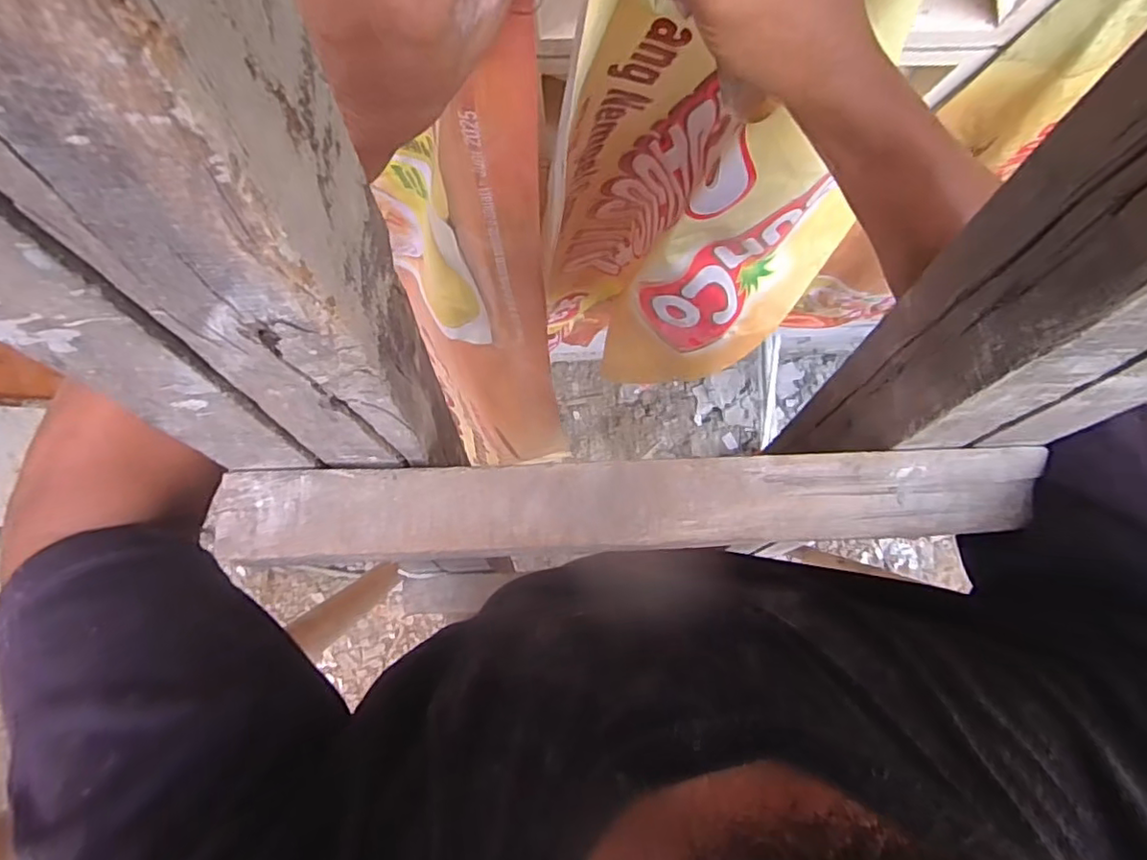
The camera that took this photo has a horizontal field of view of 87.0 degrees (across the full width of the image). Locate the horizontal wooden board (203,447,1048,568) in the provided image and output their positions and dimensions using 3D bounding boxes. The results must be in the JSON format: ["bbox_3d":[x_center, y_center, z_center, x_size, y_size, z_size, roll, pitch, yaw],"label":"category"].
[{"bbox_3d":[0.030,0.035,0.280,0.373,0.017,0.041,-2,90,-3],"label":"horizontal wooden board"}]

